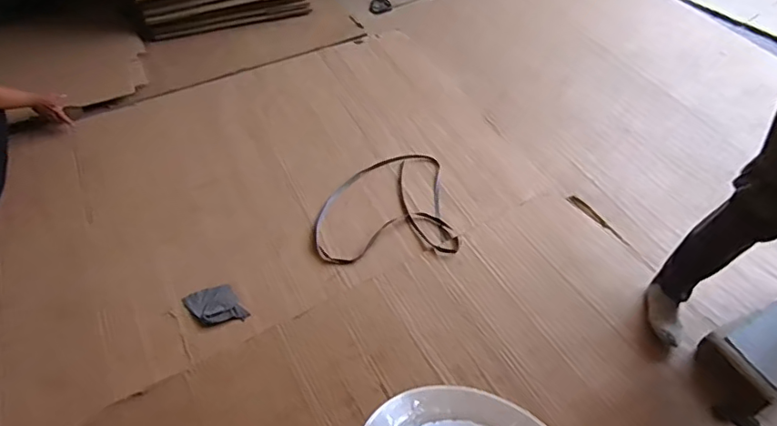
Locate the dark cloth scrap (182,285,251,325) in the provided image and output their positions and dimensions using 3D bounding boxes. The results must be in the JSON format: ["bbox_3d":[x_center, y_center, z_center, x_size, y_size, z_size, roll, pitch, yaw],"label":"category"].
[{"bbox_3d":[-0.509,0.270,1.549,0.184,0.031,0.115,-7,50,-5],"label":"dark cloth scrap"}]

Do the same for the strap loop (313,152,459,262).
[{"bbox_3d":[-0.020,-0.031,1.784,0.461,0.026,0.431,-5,50,-4],"label":"strap loop"}]

